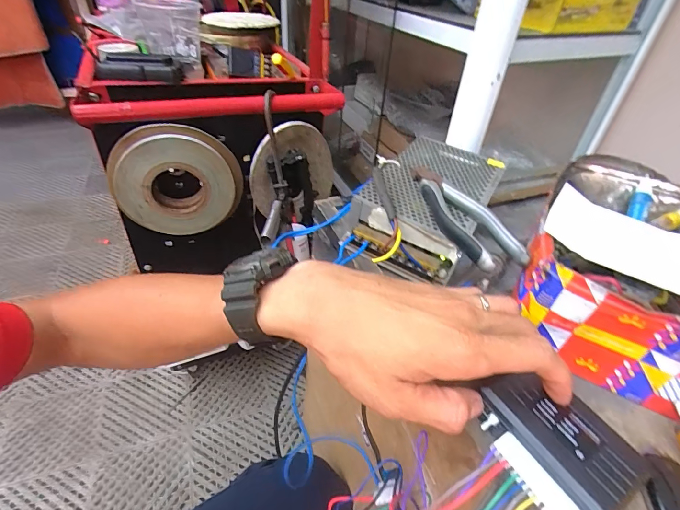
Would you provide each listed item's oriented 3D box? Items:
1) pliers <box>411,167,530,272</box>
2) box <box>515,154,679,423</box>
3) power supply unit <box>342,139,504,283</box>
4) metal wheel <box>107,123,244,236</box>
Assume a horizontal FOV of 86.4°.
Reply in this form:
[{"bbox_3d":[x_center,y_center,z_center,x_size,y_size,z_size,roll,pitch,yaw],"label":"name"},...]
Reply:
[{"bbox_3d":[0.106,-0.041,0.331,0.048,0.019,0.147,-9,42,-16],"label":"pliers"},{"bbox_3d":[0.263,0.007,0.320,0.164,0.080,0.244,28,45,25],"label":"box"},{"bbox_3d":[0.099,-0.060,0.386,0.133,0.058,0.212,24,43,21],"label":"power supply unit"},{"bbox_3d":[-0.251,-0.114,0.566,0.187,0.165,0.040,-8,42,-15],"label":"metal wheel"}]

